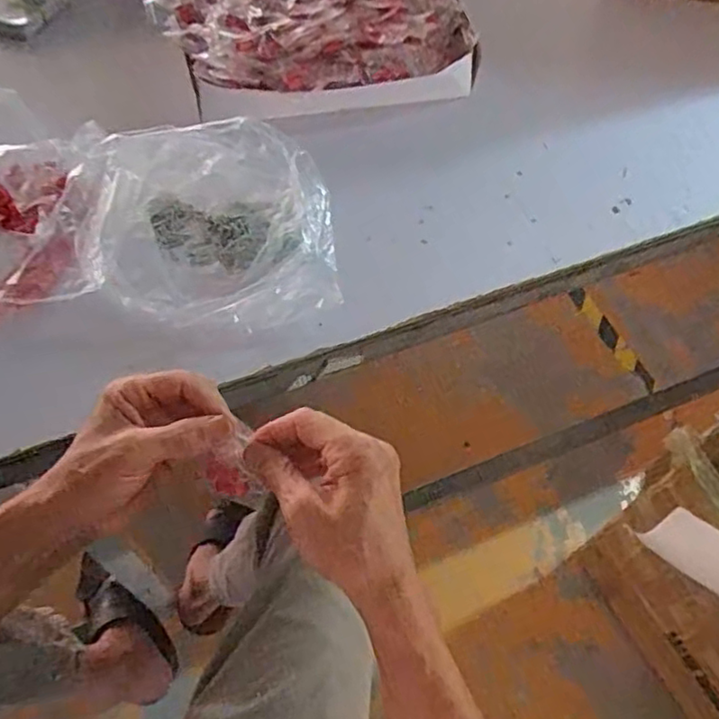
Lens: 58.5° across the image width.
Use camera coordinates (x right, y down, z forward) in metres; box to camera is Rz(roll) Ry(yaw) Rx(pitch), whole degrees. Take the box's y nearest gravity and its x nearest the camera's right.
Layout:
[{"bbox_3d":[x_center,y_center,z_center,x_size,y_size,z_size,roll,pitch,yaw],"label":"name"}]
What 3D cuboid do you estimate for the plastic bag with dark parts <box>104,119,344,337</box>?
[{"bbox_3d":[-0.139,-0.129,0.634,0.221,0.078,0.234,-3,57,-4],"label":"plastic bag with dark parts"}]

